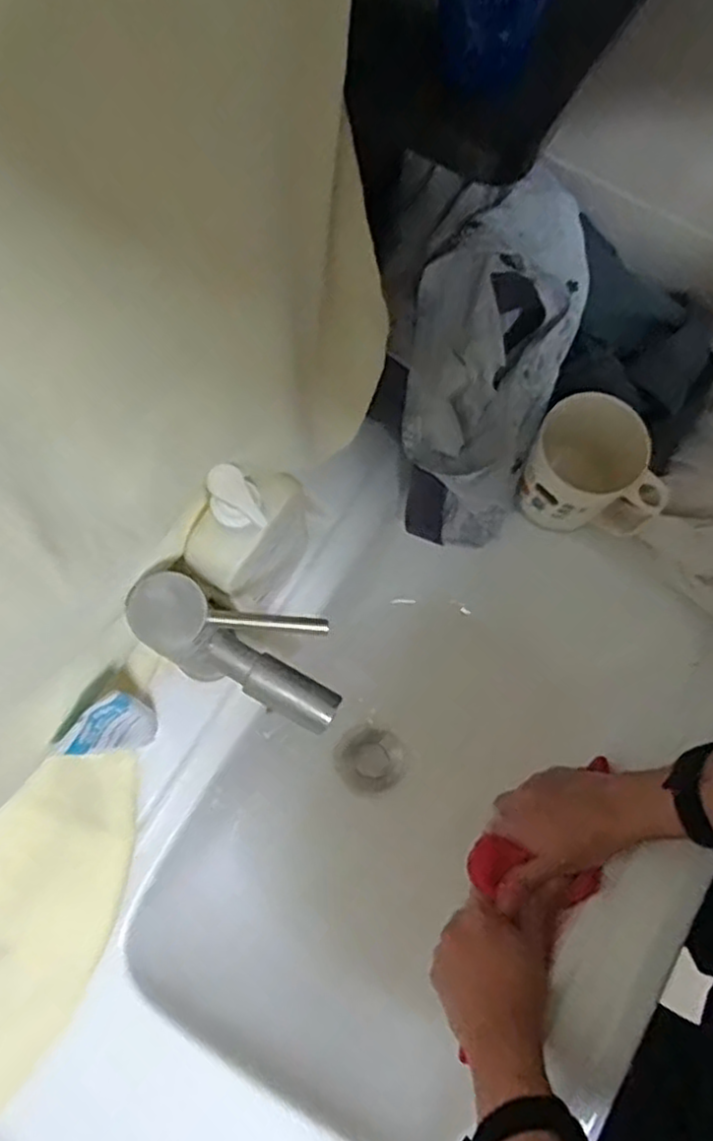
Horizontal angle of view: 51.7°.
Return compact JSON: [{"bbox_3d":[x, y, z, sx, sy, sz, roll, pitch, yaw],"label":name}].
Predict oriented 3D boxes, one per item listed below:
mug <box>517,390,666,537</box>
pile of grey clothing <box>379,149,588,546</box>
[{"bbox_3d":[0.182,-0.071,0.581,0.077,0.101,0.108,-40,80,-11],"label":"mug"},{"bbox_3d":[0.092,-0.143,0.544,0.151,0.052,0.290,-3,121,-3],"label":"pile of grey clothing"}]

